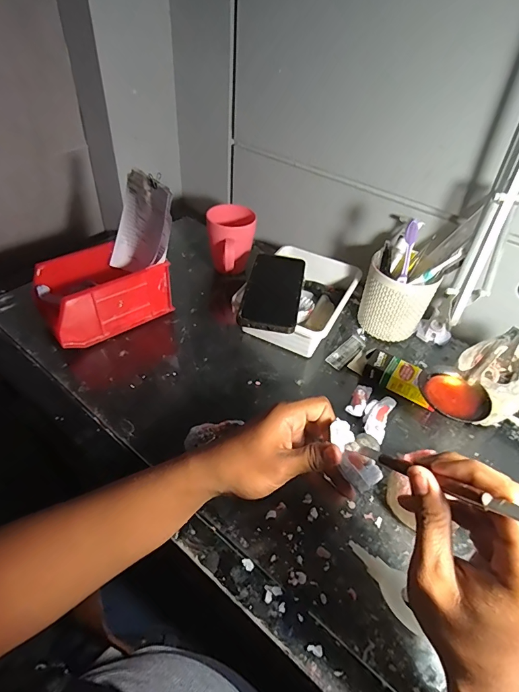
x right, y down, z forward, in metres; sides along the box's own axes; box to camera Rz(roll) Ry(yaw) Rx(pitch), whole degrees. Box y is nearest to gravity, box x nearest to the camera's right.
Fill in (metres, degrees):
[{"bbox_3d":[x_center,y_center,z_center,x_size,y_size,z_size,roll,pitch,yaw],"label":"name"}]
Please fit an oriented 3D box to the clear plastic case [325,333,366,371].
[{"bbox_3d":[0.125,0.009,0.571,0.061,0.005,0.027,-40,59,-20],"label":"clear plastic case"}]

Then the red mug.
[{"bbox_3d":[-0.048,-0.166,0.670,0.075,0.105,0.102,0,46,-6],"label":"red mug"}]

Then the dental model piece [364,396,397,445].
[{"bbox_3d":[0.144,0.089,0.487,0.030,0.020,0.068,23,48,17],"label":"dental model piece"}]

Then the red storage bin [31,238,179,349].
[{"bbox_3d":[-0.222,-0.077,0.571,0.168,0.092,0.091,-28,54,-28],"label":"red storage bin"}]

